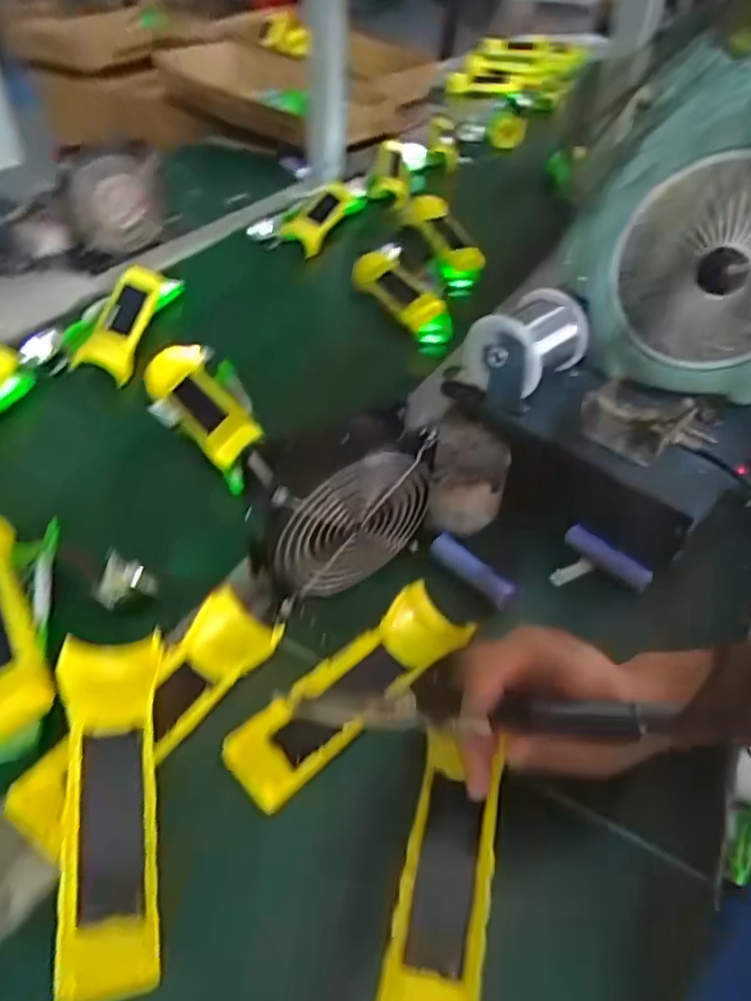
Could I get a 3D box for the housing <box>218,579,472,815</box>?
[{"bbox_3d":[-0.012,0.108,0.387,0.160,0.018,0.048,-33,53,-32],"label":"housing"}]

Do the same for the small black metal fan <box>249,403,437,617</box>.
[{"bbox_3d":[-0.023,0.004,0.427,0.120,0.112,0.052,-18,46,-21],"label":"small black metal fan"}]

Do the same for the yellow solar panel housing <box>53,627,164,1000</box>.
[{"bbox_3d":[-0.132,0.148,0.331,0.047,0.022,0.167,-7,56,-11],"label":"yellow solar panel housing"}]

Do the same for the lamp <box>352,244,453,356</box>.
[{"bbox_3d":[0.029,-0.236,0.768,0.072,0.064,0.166,-14,45,-18],"label":"lamp"}]

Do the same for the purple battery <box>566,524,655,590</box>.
[{"bbox_3d":[0.171,0.041,0.482,0.066,0.015,0.019,31,49,27],"label":"purple battery"}]

